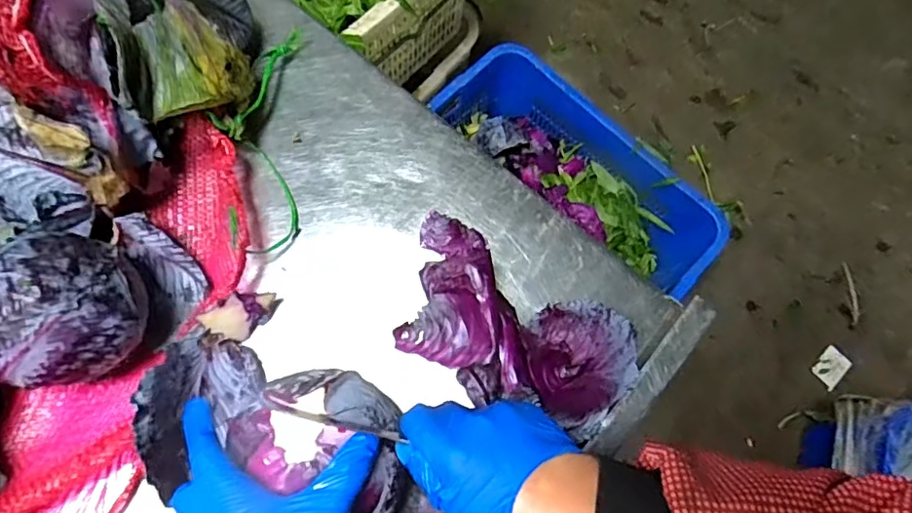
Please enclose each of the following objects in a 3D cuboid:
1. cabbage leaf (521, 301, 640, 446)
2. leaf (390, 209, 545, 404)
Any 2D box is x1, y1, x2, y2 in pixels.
[{"bbox_3d":[0.100,0.085,0.440,0.077,0.052,0.102,-10,74,-4],"label":"cabbage leaf"},{"bbox_3d":[0.001,0.038,0.455,0.099,0.042,0.160,-8,74,-4],"label":"leaf"}]

